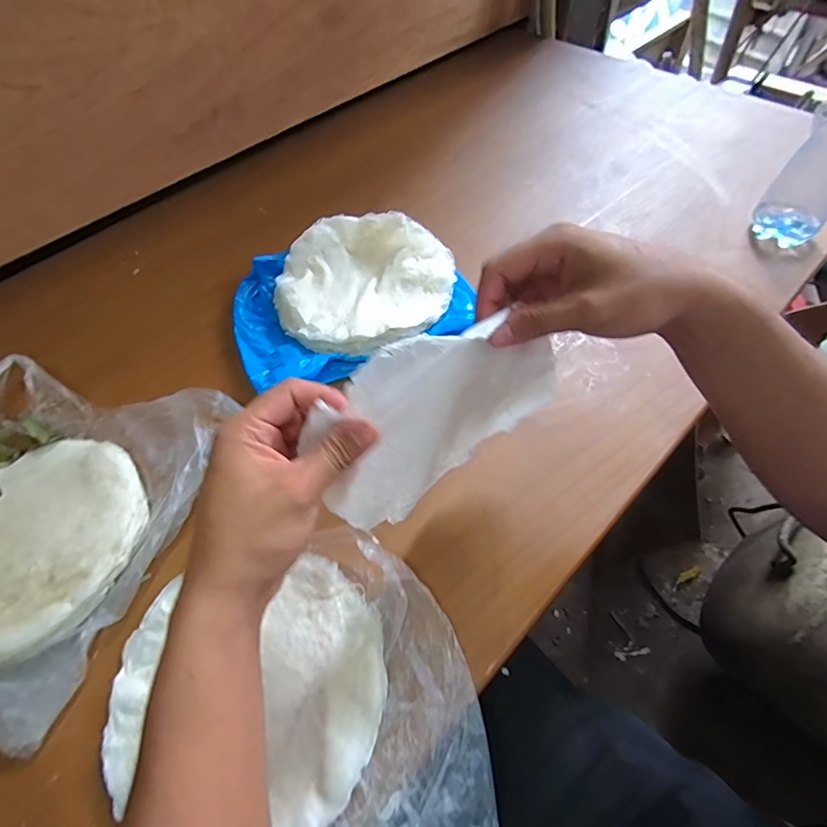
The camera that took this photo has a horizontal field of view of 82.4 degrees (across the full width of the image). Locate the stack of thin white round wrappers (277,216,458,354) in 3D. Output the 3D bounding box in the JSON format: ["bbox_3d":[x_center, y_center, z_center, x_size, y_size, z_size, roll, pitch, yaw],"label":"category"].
[{"bbox_3d":[-0.062,-0.158,0.570,0.202,0.052,0.192,15,59,14],"label":"stack of thin white round wrappers"}]

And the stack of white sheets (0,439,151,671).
[{"bbox_3d":[-0.350,0.118,0.424,0.193,0.024,0.208,21,60,17],"label":"stack of white sheets"}]

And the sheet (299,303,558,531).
[{"bbox_3d":[0.018,0.006,0.340,0.183,0.179,0.021,-46,55,3],"label":"sheet"}]

